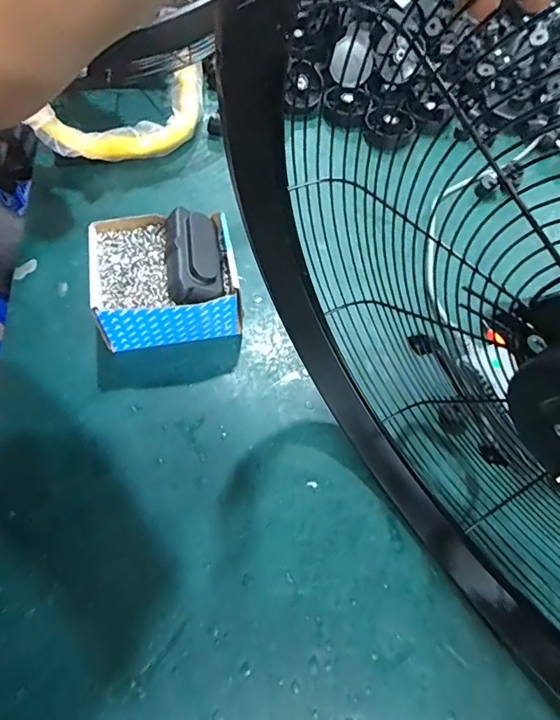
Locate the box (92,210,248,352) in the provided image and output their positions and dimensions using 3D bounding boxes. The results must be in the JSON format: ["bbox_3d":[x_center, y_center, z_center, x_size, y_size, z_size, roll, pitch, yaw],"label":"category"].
[{"bbox_3d":[-0.112,-0.082,0.456,0.134,0.074,0.116,-8,62,-7],"label":"box"}]

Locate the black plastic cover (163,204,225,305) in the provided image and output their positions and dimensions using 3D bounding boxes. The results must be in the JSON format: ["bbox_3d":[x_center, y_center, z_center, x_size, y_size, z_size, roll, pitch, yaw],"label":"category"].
[{"bbox_3d":[-0.081,-0.100,0.426,0.048,0.020,0.103,-7,62,-6],"label":"black plastic cover"}]

